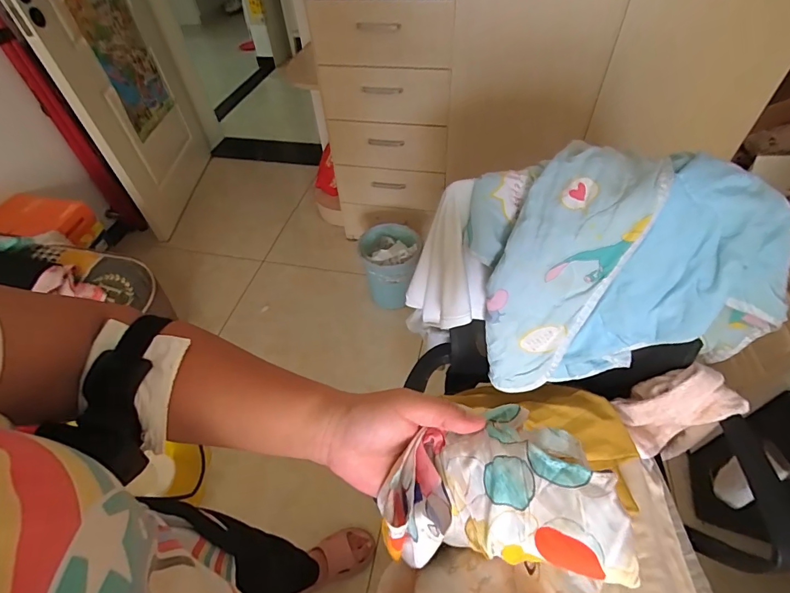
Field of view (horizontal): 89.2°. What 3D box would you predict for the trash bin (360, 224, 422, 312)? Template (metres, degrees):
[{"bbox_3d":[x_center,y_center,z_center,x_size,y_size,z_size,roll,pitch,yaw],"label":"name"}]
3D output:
[{"bbox_3d":[-0.017,-0.099,1.542,0.222,0.256,0.187,-1,48,4],"label":"trash bin"}]

